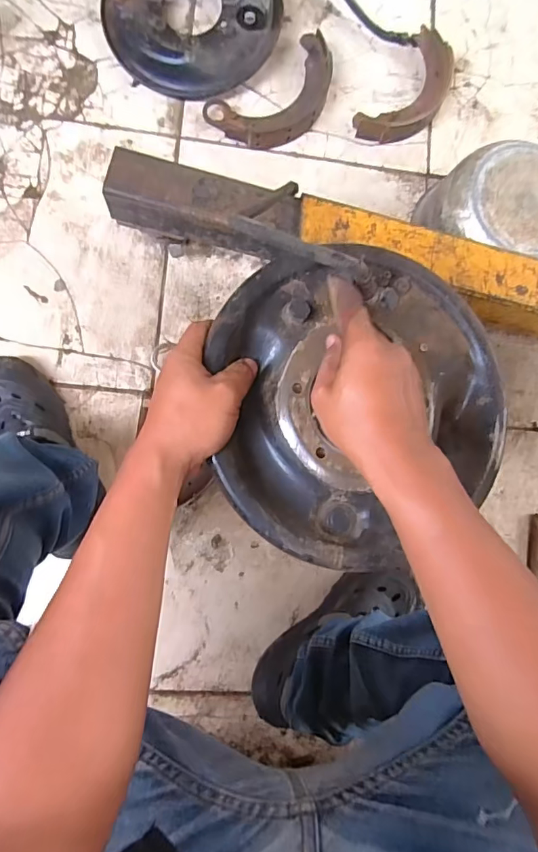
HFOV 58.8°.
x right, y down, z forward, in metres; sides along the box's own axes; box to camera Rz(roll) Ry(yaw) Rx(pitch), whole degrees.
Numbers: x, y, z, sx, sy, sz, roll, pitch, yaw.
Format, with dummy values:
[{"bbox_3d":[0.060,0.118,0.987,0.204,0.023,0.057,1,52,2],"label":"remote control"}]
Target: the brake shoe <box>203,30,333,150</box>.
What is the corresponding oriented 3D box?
[{"bbox_3d":[0.017,-0.510,0.747,0.219,0.031,0.115,-38,91,-8],"label":"brake shoe"}]

